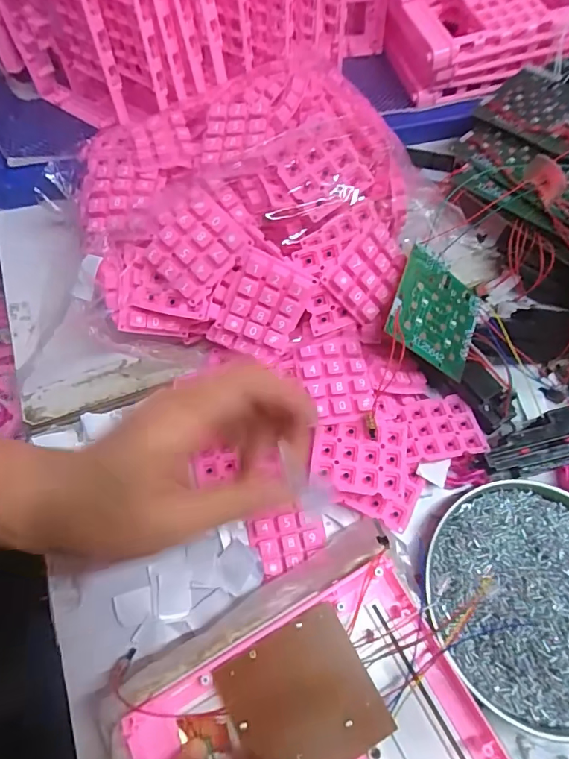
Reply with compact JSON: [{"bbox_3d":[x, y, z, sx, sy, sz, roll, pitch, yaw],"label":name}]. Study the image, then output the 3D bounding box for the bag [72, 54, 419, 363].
[{"bbox_3d":[-0.030,-0.127,0.336,0.235,0.082,0.205,10,65,4],"label":"bag"}]

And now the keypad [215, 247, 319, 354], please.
[{"bbox_3d":[-0.012,-0.049,0.305,0.049,0.057,0.011,22,31,-10],"label":"keypad"}]

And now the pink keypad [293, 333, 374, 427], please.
[{"bbox_3d":[0.034,-0.002,0.317,0.046,0.012,0.062,-10,66,-5],"label":"pink keypad"}]

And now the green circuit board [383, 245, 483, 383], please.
[{"bbox_3d":[0.102,-0.045,0.315,0.071,0.004,0.068,28,72,-24],"label":"green circuit board"}]

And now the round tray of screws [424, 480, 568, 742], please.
[{"bbox_3d":[0.158,0.127,0.276,0.134,0.021,0.130,0,65,0],"label":"round tray of screws"}]

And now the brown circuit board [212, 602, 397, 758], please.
[{"bbox_3d":[0.010,0.168,0.239,0.072,0.010,0.071,-26,68,-12],"label":"brown circuit board"}]

